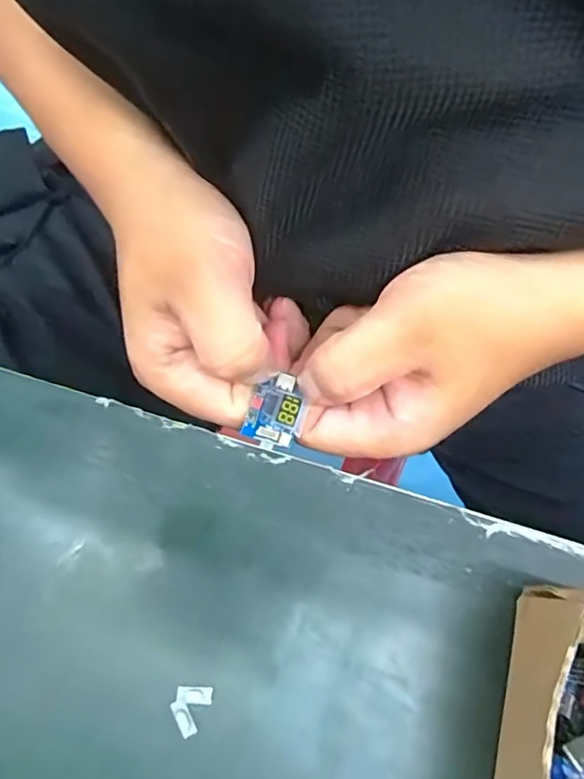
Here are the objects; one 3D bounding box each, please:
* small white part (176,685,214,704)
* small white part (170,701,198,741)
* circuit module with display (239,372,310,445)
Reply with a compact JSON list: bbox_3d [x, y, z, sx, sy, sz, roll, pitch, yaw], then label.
[{"bbox_3d":[-0.033,0.104,0.193,0.012,0.004,0.005,4,70,0],"label":"small white part"},{"bbox_3d":[-0.037,0.111,0.190,0.005,0.004,0.012,-26,73,-10],"label":"small white part"},{"bbox_3d":[-0.007,0.008,0.232,0.021,0.013,0.027,22,71,6],"label":"circuit module with display"}]

